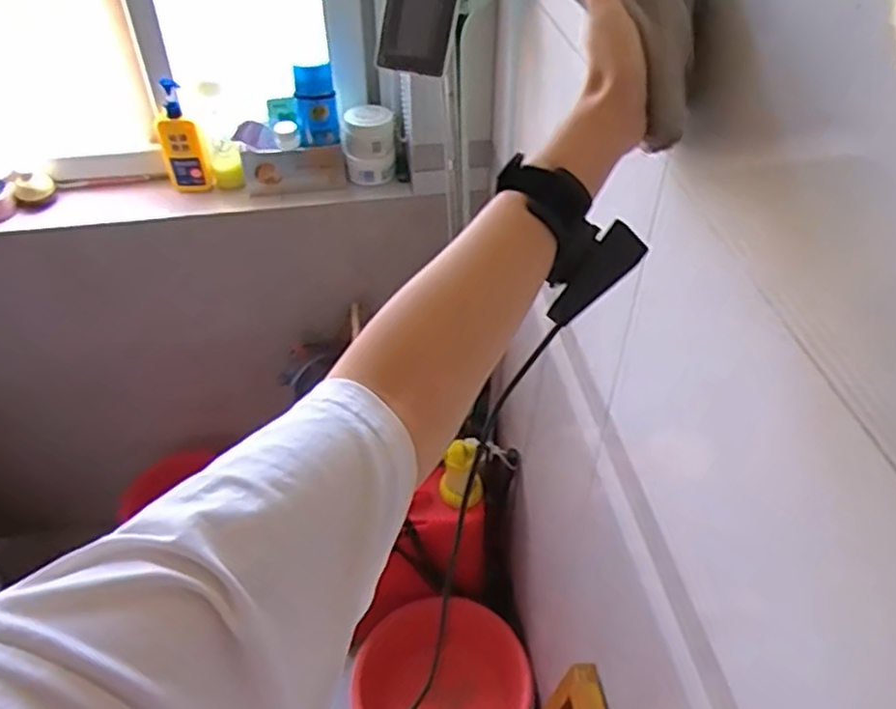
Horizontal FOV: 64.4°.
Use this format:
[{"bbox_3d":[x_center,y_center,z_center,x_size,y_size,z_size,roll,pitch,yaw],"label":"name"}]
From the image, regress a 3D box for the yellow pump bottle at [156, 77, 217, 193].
[{"bbox_3d":[-0.473,-0.382,1.260,0.079,0.178,0.047,-13,44,-13],"label":"yellow pump bottle"}]

